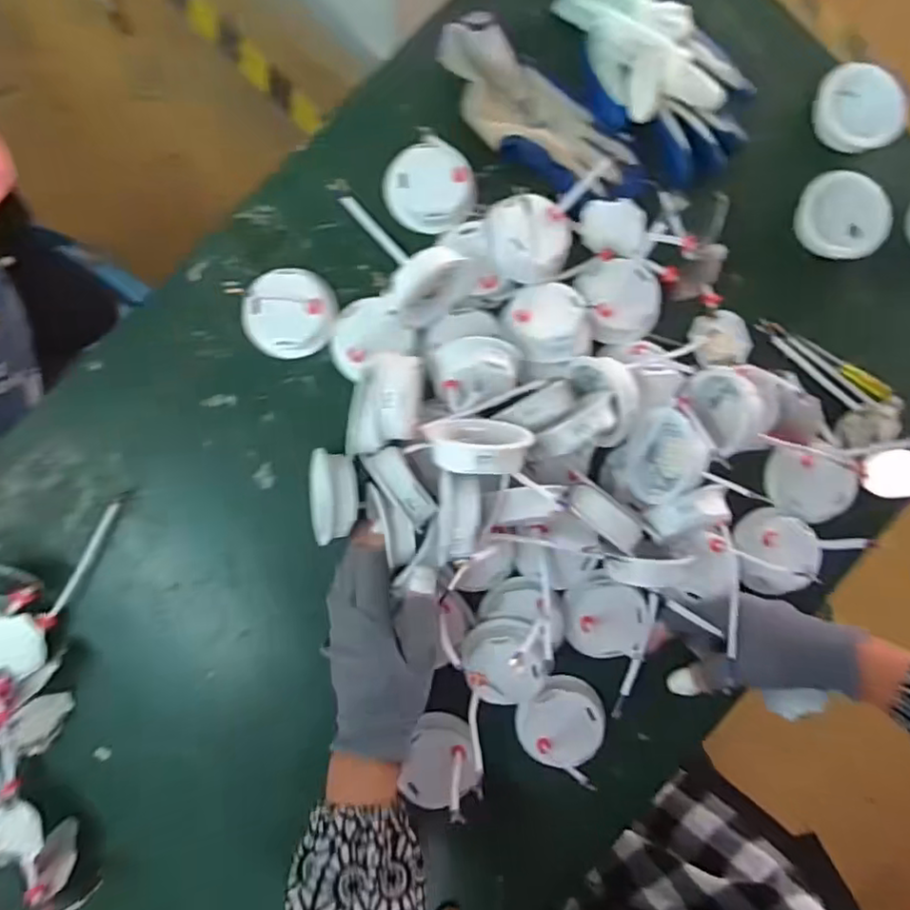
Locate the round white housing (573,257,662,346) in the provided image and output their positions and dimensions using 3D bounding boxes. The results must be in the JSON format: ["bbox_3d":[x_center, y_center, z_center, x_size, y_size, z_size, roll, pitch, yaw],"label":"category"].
[{"bbox_3d":[0.136,-0.127,0.525,0.066,0.022,0.068,0,87,-7],"label":"round white housing"}]

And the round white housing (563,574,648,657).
[{"bbox_3d":[0.125,0.134,0.521,0.065,0.022,0.064,0,87,-7],"label":"round white housing"}]

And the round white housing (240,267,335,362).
[{"bbox_3d":[-0.133,-0.114,0.510,0.067,0.024,0.068,0,87,-7],"label":"round white housing"}]

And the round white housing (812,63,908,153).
[{"bbox_3d":[0.352,-0.302,0.555,0.069,0.022,0.071,0,87,-7],"label":"round white housing"}]

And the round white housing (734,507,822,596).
[{"bbox_3d":[0.275,0.079,0.536,0.069,0.035,0.072,4,70,16],"label":"round white housing"}]

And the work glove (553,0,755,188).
[{"bbox_3d":[0.163,-0.326,0.531,0.104,0.029,0.201,-40,92,-7],"label":"work glove"}]

